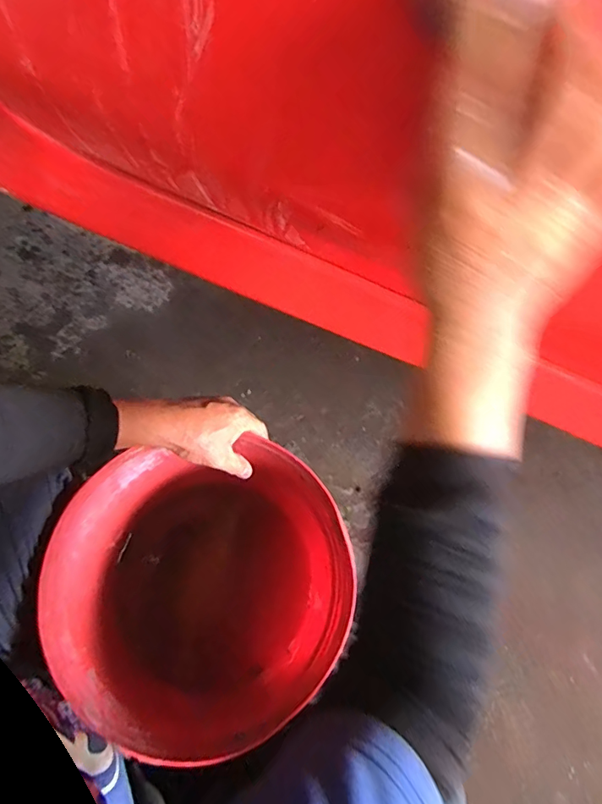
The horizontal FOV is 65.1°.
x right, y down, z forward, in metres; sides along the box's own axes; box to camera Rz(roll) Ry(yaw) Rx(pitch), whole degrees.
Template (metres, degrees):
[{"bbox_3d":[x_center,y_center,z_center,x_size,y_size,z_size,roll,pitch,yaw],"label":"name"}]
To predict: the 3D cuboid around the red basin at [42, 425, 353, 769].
[{"bbox_3d":[-0.112,0.201,0.561,0.287,0.257,0.280,-9,66,-3],"label":"red basin"}]

